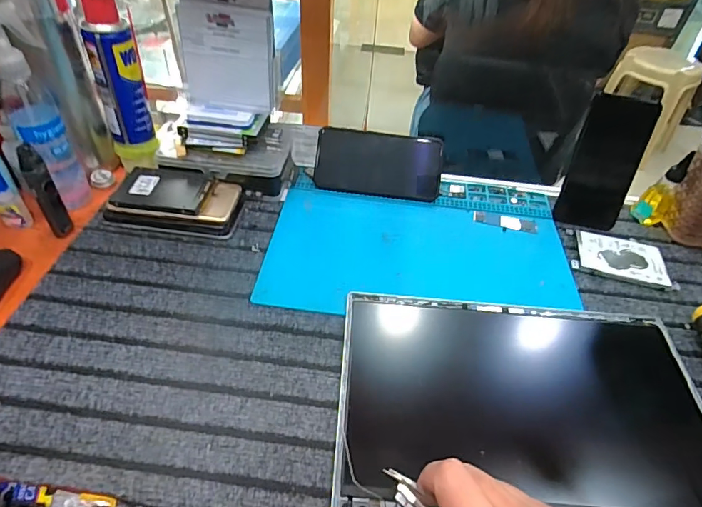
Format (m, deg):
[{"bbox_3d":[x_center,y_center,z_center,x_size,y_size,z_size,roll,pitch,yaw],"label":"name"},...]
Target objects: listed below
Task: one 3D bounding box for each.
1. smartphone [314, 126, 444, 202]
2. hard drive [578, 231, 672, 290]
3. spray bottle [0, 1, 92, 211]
[{"bbox_3d":[0.035,-0.113,0.581,0.158,0.078,0.011,7,14,5],"label":"smartphone"},{"bbox_3d":[0.318,0.002,0.537,0.096,0.012,0.081,14,44,9],"label":"hard drive"},{"bbox_3d":[-0.335,-0.150,0.490,0.054,0.209,0.076,-23,51,-24],"label":"spray bottle"}]

